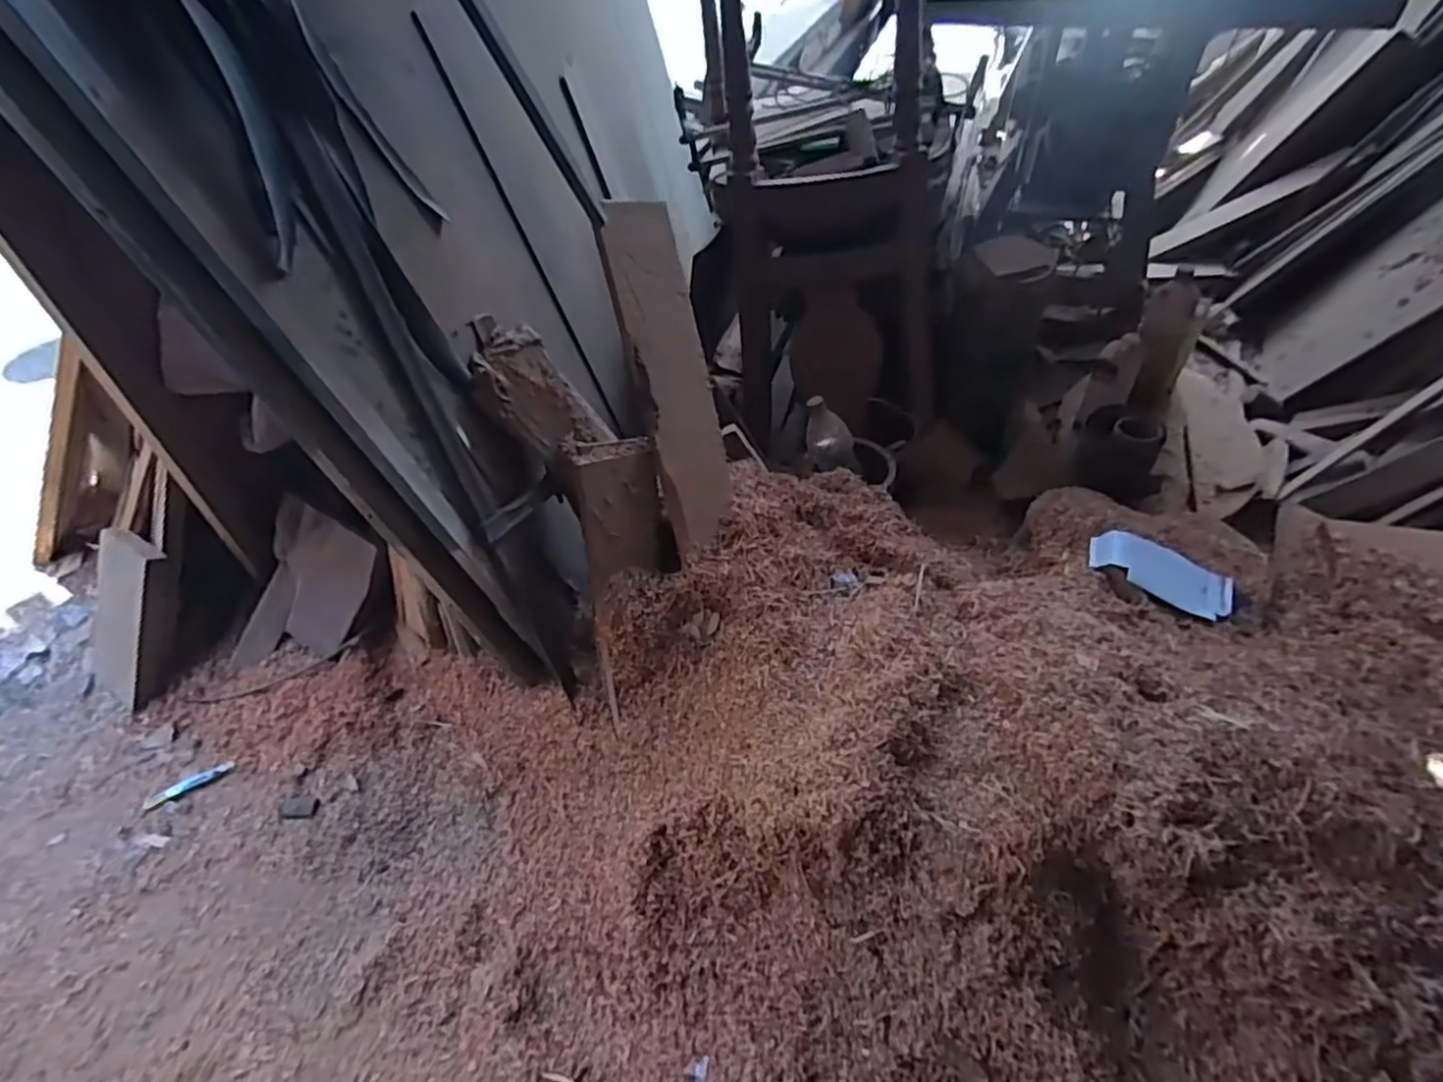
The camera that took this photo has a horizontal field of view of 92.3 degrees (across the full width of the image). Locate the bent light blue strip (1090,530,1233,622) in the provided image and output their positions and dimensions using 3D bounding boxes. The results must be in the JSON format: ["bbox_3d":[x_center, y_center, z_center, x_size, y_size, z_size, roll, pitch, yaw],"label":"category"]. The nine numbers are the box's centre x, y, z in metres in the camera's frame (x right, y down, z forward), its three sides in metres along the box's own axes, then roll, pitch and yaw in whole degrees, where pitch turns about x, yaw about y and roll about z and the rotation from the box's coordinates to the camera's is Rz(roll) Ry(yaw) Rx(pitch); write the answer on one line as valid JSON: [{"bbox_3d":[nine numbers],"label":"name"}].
[{"bbox_3d":[0.692,0.049,1.094,0.202,0.042,0.106,28,57,27],"label":"bent light blue strip"}]

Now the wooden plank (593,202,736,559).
[{"bbox_3d":[-0.069,-0.251,1.054,0.143,0.505,0.026,-23,11,-41],"label":"wooden plank"}]

